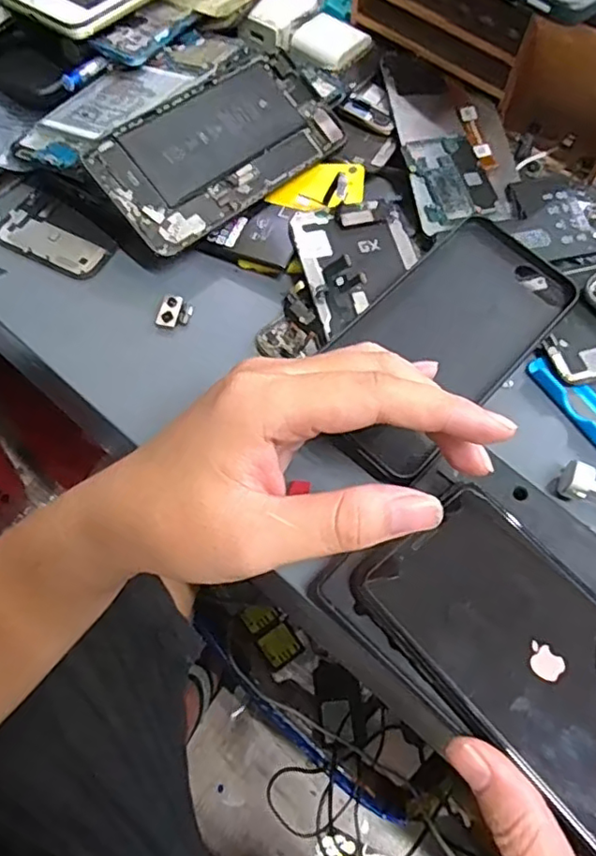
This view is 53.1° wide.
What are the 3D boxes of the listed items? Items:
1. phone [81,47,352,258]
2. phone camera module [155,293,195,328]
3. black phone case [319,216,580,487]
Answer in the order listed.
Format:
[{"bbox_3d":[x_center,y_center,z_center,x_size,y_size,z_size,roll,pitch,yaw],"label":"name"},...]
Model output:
[{"bbox_3d":[-0.045,-0.168,0.354,0.150,0.004,0.075,-40,96,-21],"label":"phone"},{"bbox_3d":[-0.069,-0.065,0.336,0.017,0.006,0.020,12,64,4],"label":"phone camera module"},{"bbox_3d":[0.077,-0.048,0.315,0.078,0.013,0.164,40,69,16],"label":"black phone case"}]

